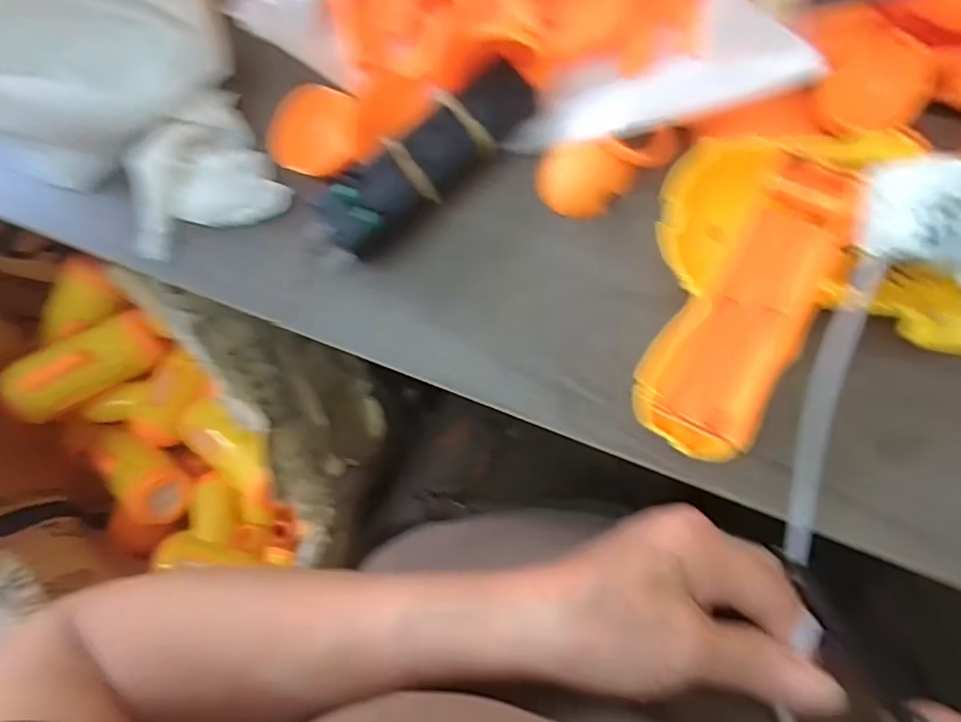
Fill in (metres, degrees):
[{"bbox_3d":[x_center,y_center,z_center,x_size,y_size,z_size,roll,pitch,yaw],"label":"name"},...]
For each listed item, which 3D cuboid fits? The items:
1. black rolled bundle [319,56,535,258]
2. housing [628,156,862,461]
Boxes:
[{"bbox_3d":[-0.024,-0.091,0.262,0.108,0.019,0.031,-37,78,2],"label":"black rolled bundle"},{"bbox_3d":[0.106,-0.018,0.233,0.048,0.029,0.116,32,87,12],"label":"housing"}]

